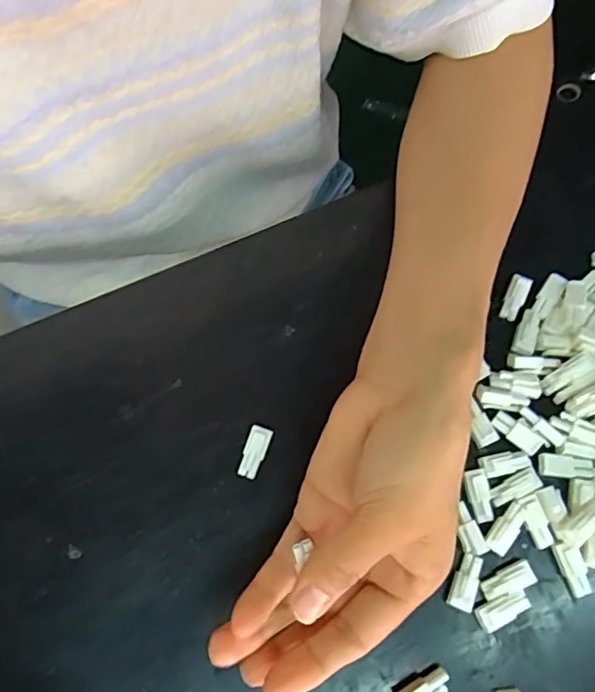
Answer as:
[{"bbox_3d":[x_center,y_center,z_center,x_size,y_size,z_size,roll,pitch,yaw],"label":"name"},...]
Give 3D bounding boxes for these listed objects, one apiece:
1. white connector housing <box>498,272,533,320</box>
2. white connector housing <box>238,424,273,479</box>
[{"bbox_3d":[0.119,-0.027,0.304,0.011,0.008,0.025,25,74,6],"label":"white connector housing"},{"bbox_3d":[-0.021,0.053,0.277,0.011,0.008,0.025,17,73,4],"label":"white connector housing"}]

